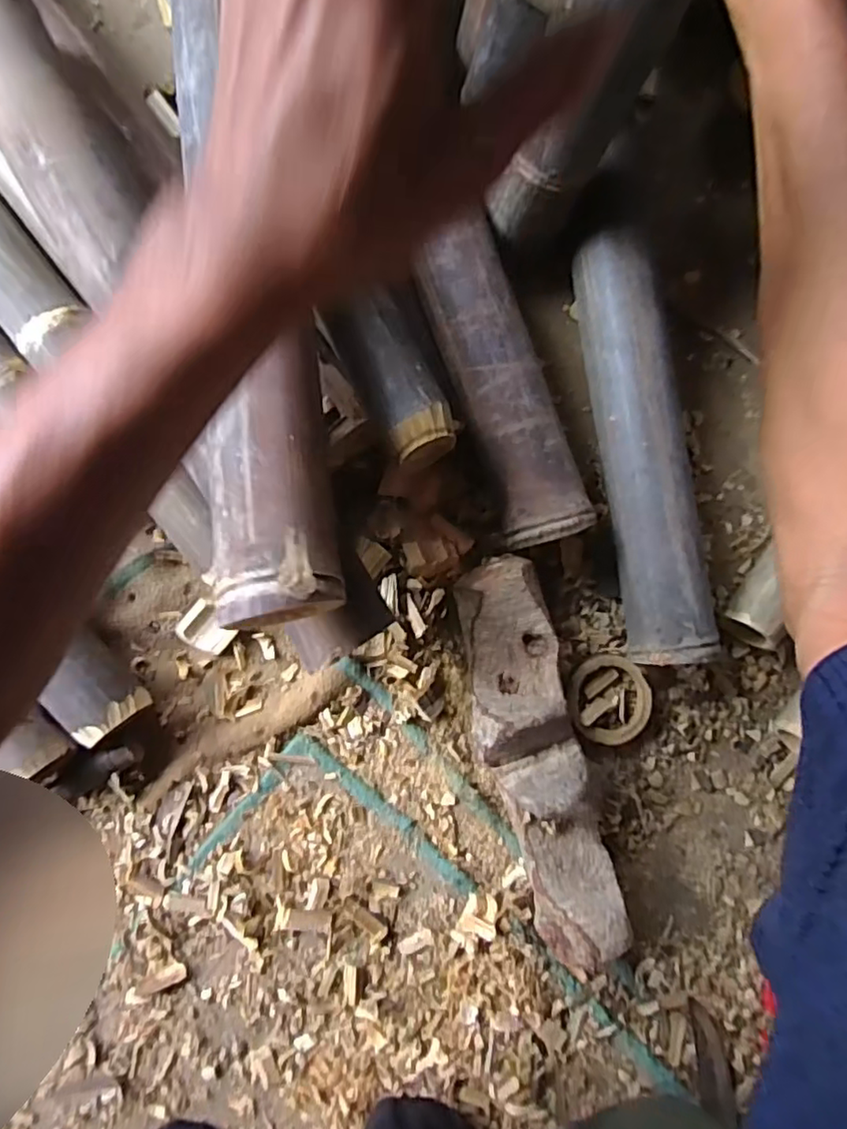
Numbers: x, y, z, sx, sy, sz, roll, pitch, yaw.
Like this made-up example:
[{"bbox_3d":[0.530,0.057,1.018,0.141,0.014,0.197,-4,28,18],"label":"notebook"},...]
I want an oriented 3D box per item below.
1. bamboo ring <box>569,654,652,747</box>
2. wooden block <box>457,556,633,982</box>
[{"bbox_3d":[0.168,0.122,0.567,0.076,0.019,0.076,0,87,-5],"label":"bamboo ring"},{"bbox_3d":[0.100,0.166,0.539,0.095,0.059,0.343,-17,89,-6],"label":"wooden block"}]

